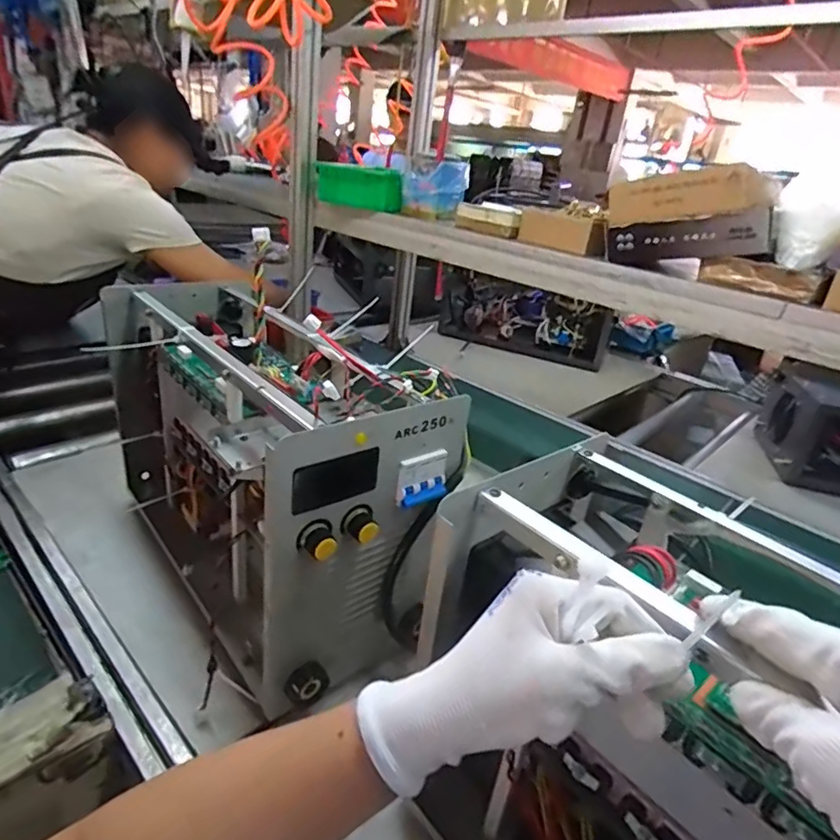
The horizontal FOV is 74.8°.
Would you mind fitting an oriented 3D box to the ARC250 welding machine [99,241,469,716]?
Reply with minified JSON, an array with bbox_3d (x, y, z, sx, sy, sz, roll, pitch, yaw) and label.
[{"bbox_3d":[-0.191,0.041,0.654,0.195,0.298,0.489,-14,33,-37],"label":"ARC250 welding machine"}]

